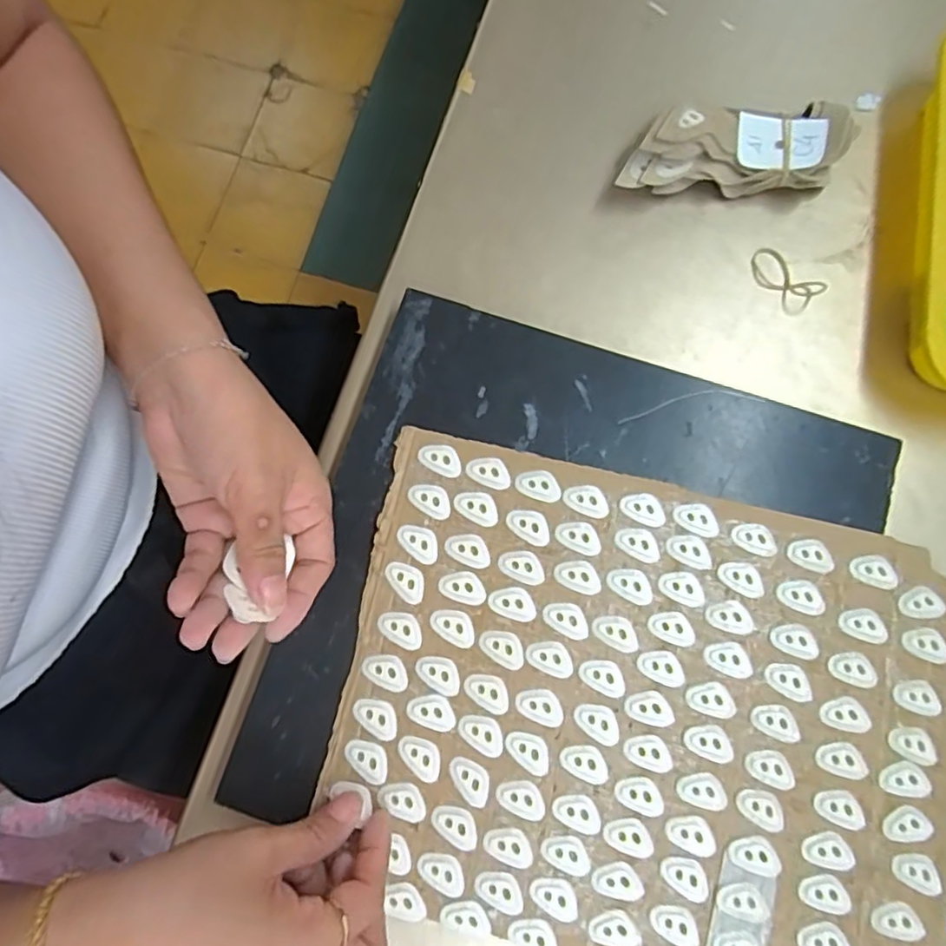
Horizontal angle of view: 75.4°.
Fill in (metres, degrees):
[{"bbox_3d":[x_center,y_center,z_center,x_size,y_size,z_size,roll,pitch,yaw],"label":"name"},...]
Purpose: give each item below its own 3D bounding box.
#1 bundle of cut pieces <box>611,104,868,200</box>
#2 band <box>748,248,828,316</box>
[{"bbox_3d":[0.168,-0.209,0.392,0.148,0.041,0.052,-1,79,0],"label":"bundle of cut pieces"},{"bbox_3d":[0.200,-0.126,0.394,0.027,0.007,0.047,-40,82,-7],"label":"band"}]

